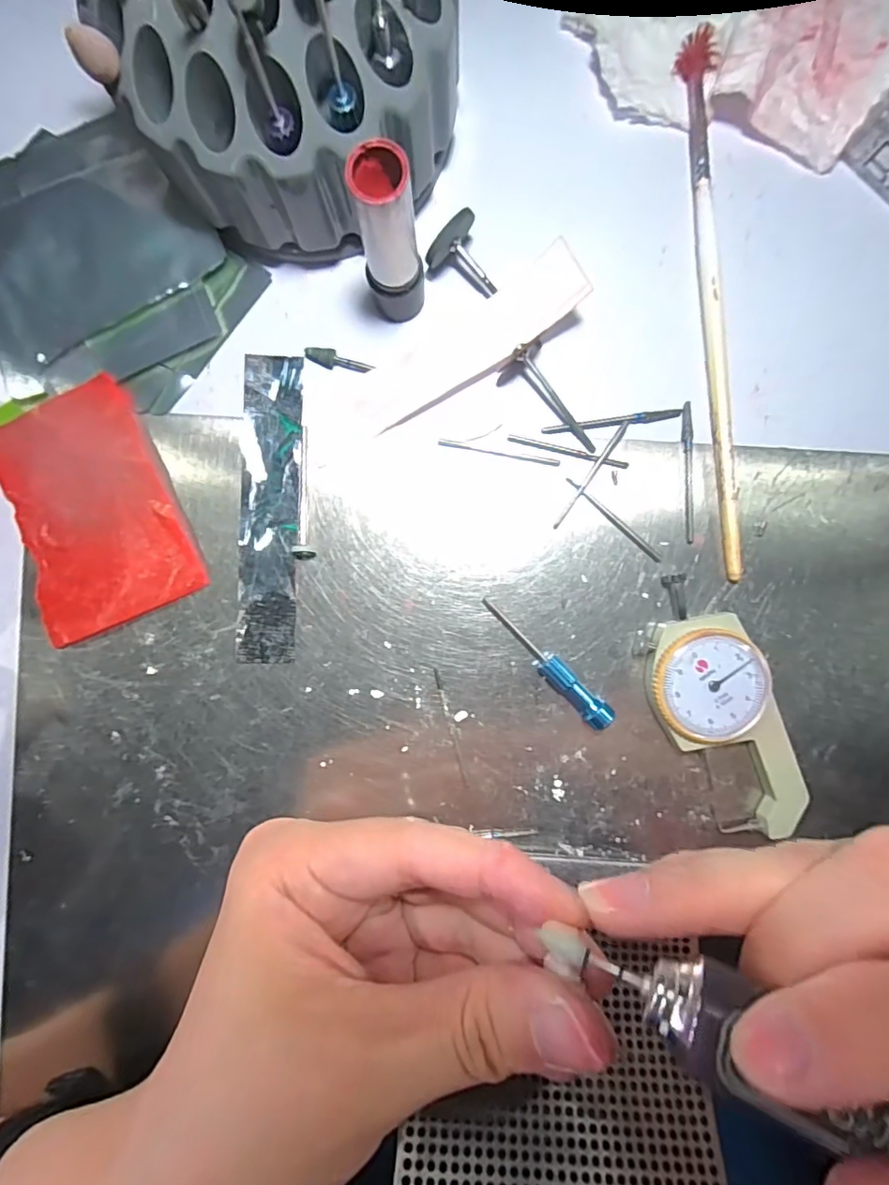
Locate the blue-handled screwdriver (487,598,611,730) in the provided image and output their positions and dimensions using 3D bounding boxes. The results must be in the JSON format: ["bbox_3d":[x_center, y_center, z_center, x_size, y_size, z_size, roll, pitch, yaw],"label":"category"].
[{"bbox_3d":[0.035,0.025,0.190,0.058,0.011,0.009,45,92,-1],"label":"blue-handled screwdriver"}]

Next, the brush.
[{"bbox_3d":[0.096,-0.098,0.189,0.012,0.005,0.185,-6,92,1],"label":"brush"}]

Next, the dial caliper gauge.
[{"bbox_3d":[0.095,0.041,0.188,0.038,0.013,0.091,-27,91,1],"label":"dial caliper gauge"}]

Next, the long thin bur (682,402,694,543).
[{"bbox_3d":[0.087,-0.042,0.191,0.004,0.004,0.049,-1,92,1],"label":"long thin bur"}]

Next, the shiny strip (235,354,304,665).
[{"bbox_3d":[-0.063,-0.029,0.196,0.020,0.004,0.109,2,92,1],"label":"shiny strip"}]

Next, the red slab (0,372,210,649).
[{"bbox_3d":[-0.127,-0.030,0.195,0.058,0.004,0.082,-21,91,1],"label":"red slab"}]

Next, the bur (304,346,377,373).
[{"bbox_3d":[-0.037,-0.083,0.193,0.025,0.005,0.006,10,92,1],"label":"bur"}]

